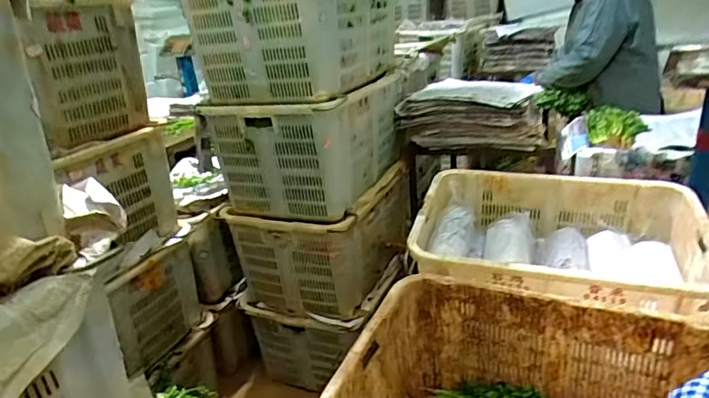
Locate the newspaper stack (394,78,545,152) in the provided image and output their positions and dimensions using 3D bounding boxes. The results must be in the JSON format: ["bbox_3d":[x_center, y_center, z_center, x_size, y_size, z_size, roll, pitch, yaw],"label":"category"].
[{"bbox_3d":[0.432,-0.323,1.782,0.511,0.200,0.303,1,21,14],"label":"newspaper stack"}]

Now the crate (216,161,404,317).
[{"bbox_3d":[-0.080,0.111,1.745,0.464,0.362,0.632,5,23,23],"label":"crate"}]

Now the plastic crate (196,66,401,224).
[{"bbox_3d":[-0.134,-0.190,1.590,0.416,0.342,0.585,5,23,23],"label":"plastic crate"}]

